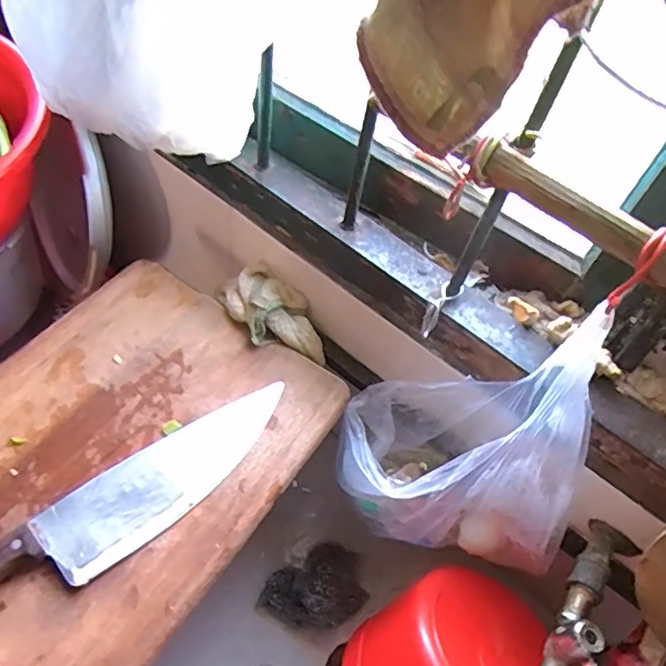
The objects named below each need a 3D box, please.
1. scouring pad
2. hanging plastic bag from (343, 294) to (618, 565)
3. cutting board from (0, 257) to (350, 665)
[{"bbox_3d":[-0.019,0.289,0.648,0.117,0.038,0.085,-25,63,-24],"label":"scouring pad"},{"bbox_3d":[0.125,0.087,0.503,0.195,0.286,0.119,12,55,-1],"label":"hanging plastic bag"},{"bbox_3d":[-0.202,0.111,0.508,0.285,0.035,0.386,32,57,13],"label":"cutting board"}]

